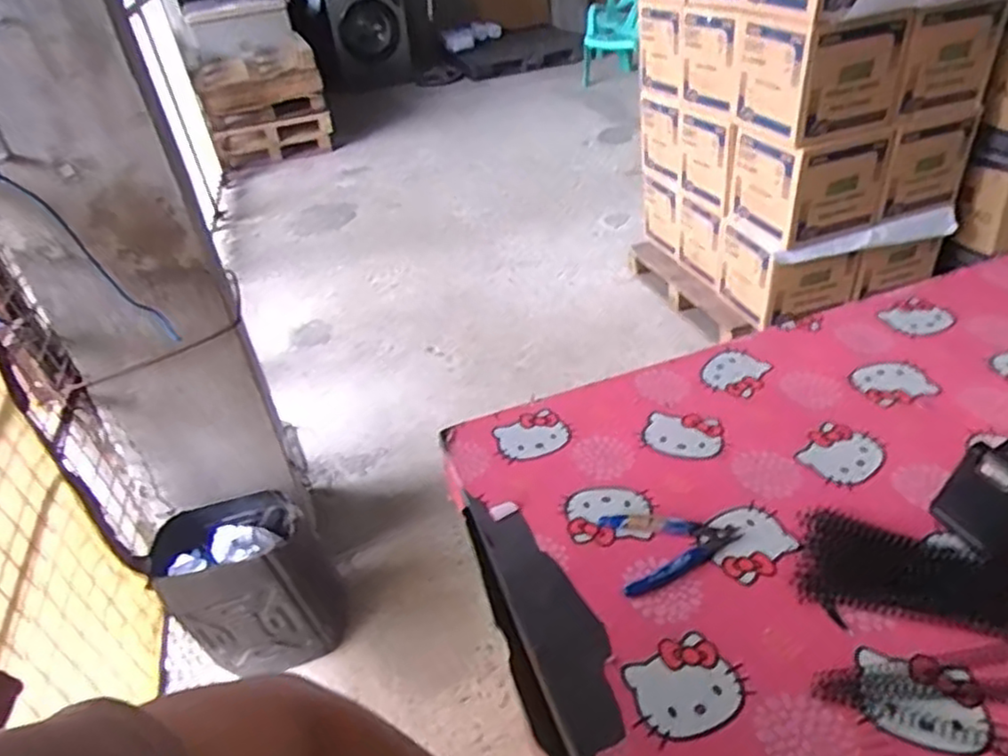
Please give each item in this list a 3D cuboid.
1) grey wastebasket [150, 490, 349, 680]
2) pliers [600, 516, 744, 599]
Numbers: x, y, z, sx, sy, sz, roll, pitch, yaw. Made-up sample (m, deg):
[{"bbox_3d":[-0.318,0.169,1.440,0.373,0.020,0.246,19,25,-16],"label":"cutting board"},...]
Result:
[{"bbox_3d":[-0.533,0.452,1.500,0.330,0.340,0.234,-11,36,-6],"label":"grey wastebasket"},{"bbox_3d":[0.151,0.145,0.607,0.114,0.009,0.083,-9,36,-4],"label":"pliers"}]

